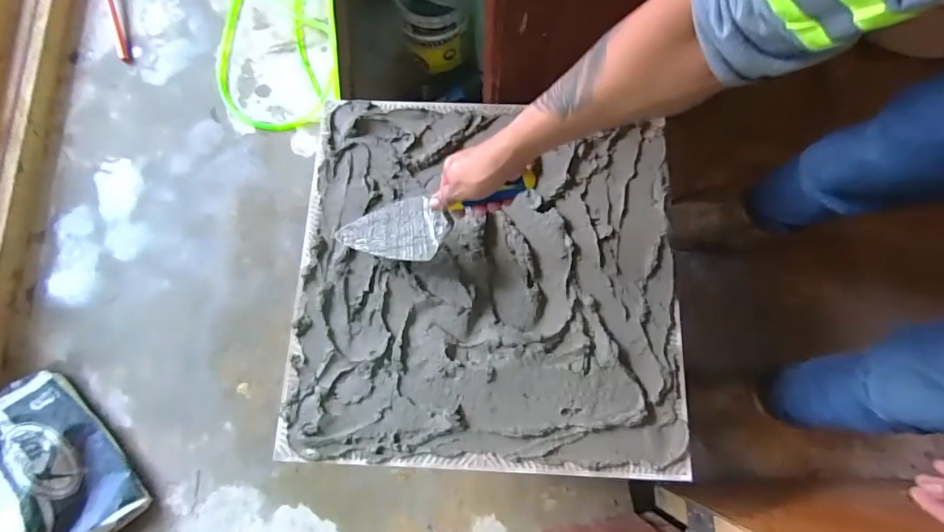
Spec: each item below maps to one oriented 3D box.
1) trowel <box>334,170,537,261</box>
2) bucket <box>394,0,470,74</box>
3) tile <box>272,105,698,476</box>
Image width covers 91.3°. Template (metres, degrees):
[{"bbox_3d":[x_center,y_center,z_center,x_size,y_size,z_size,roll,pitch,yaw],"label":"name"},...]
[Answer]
[{"bbox_3d":[-0.053,-0.064,0.635,0.313,0.047,0.097,-10,74,28],"label":"trowel"},{"bbox_3d":[-0.088,-0.599,1.121,0.172,0.196,0.173,0,76,0],"label":"bucket"},{"bbox_3d":[0.027,0.011,0.740,0.594,0.021,0.589,3,76,1],"label":"tile"}]

